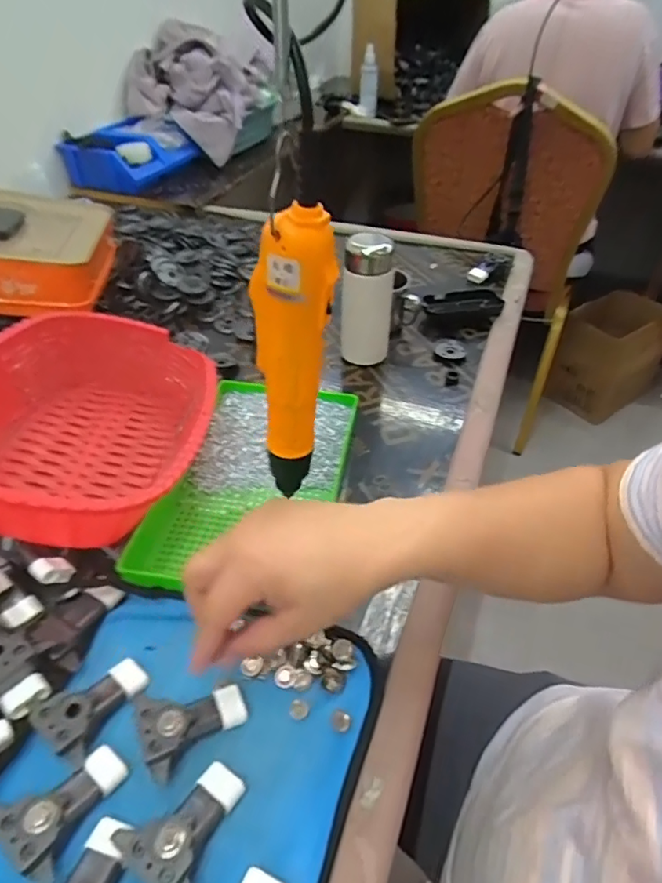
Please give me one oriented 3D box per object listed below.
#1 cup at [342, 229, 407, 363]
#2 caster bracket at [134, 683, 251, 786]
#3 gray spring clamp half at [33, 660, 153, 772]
[{"bbox_3d":[0.045,-0.160,0.627,0.057,0.144,0.048,15,43,13],"label":"cup"},{"bbox_3d":[-0.085,0.175,0.339,0.061,0.020,0.050,-16,45,-20],"label":"caster bracket"},{"bbox_3d":[-0.150,0.167,0.346,0.041,0.012,0.065,27,35,25],"label":"gray spring clamp half"}]

